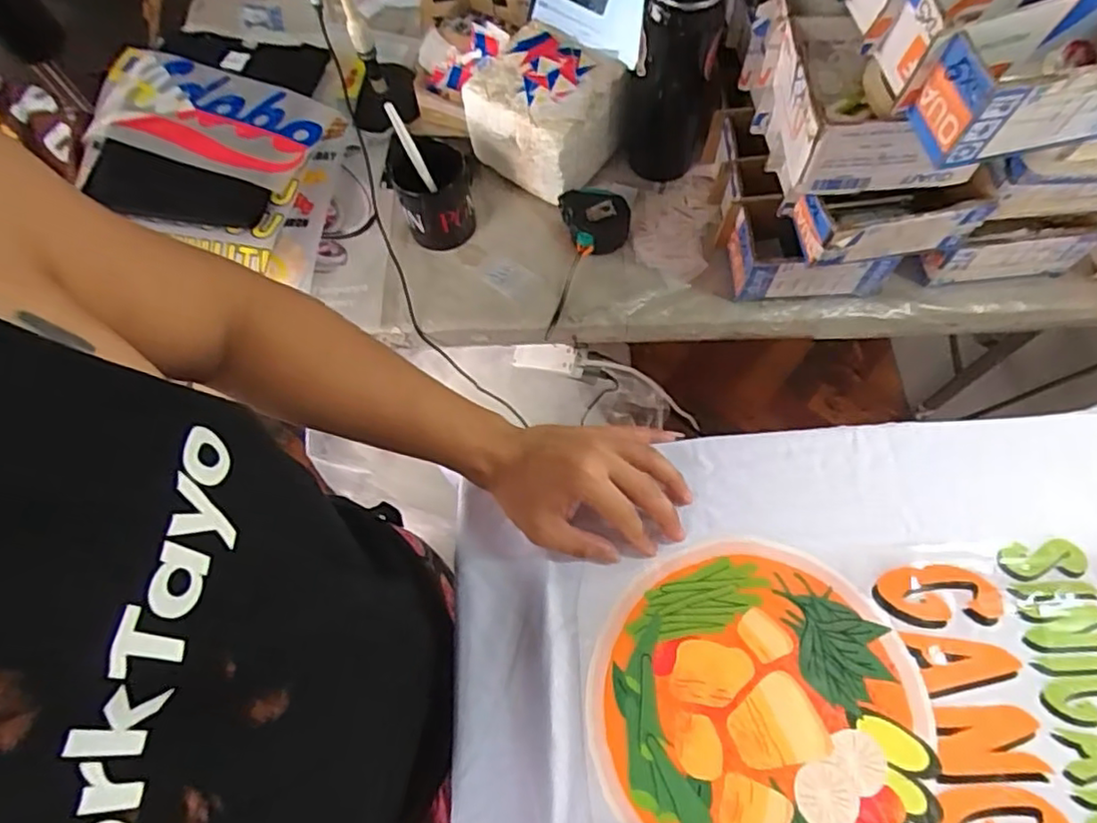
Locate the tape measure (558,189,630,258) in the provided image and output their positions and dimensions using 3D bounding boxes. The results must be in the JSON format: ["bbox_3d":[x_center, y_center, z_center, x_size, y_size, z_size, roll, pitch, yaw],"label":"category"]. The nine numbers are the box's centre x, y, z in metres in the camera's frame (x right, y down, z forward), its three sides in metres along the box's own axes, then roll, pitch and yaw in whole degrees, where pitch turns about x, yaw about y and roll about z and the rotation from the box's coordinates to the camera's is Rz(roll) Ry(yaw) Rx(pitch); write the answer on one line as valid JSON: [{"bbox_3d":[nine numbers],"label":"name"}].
[{"bbox_3d":[0.056,-0.222,0.742,0.074,0.042,0.075,-11,68,-2],"label":"tape measure"}]

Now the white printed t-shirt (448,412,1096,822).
[{"bbox_3d":[0.231,0.208,0.449,0.596,0.024,0.402,-3,68,1],"label":"white printed t-shirt"}]

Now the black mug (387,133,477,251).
[{"bbox_3d":[-0.130,-0.251,0.731,0.080,0.090,0.095,-17,68,-4],"label":"black mug"}]

